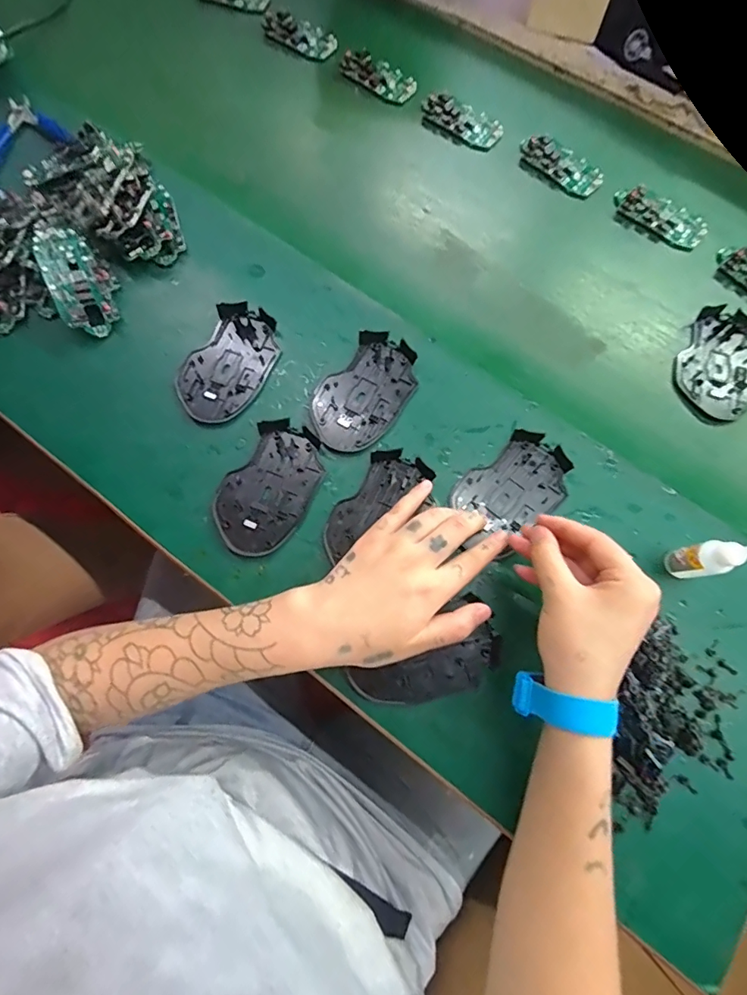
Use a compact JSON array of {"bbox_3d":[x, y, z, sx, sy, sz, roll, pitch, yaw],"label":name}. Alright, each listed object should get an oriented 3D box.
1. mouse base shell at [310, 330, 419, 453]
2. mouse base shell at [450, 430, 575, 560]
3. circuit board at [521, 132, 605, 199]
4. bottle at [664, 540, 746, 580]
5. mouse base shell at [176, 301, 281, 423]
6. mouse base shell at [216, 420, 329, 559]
[{"bbox_3d":[-0.008,-0.094,0.411,0.072,0.013,0.113,32,75,9],"label":"mouse base shell"},{"bbox_3d":[0.119,-0.008,0.388,0.103,0.010,0.069,-42,78,-12],"label":"mouse base shell"},{"bbox_3d":[0.207,-0.366,0.505,0.092,0.015,0.044,39,76,10],"label":"circuit board"},{"bbox_3d":[0.246,0.042,0.328,0.020,0.100,0.023,-11,73,-4],"label":"bottle"},{"bbox_3d":[-0.133,-0.123,0.419,0.073,0.012,0.114,21,74,6],"label":"mouse base shell"},{"bbox_3d":[-0.088,-0.008,0.389,0.073,0.008,0.113,29,75,8],"label":"mouse base shell"}]

